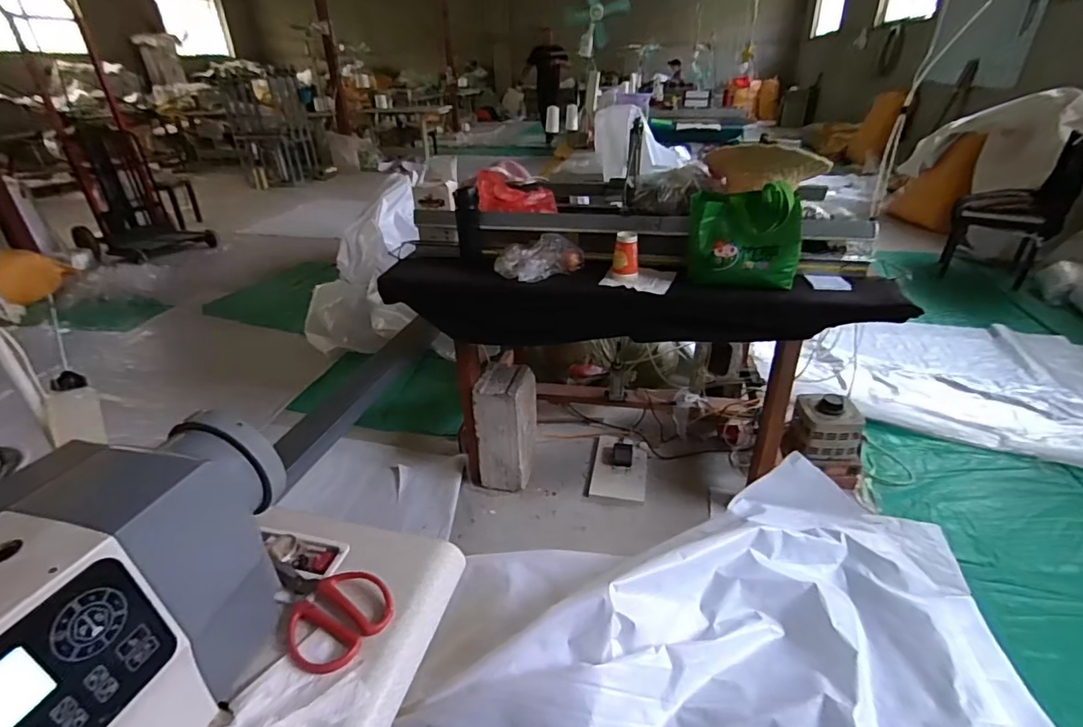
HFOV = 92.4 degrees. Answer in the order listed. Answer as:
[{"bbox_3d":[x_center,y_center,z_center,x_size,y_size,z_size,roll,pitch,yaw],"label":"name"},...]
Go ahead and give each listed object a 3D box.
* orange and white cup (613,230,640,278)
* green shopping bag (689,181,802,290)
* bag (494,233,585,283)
[{"bbox_3d":[0.218,-0.281,1.335,0.066,0.108,0.061,3,30,8],"label":"orange and white cup"},{"bbox_3d":[0.487,-0.299,1.249,0.252,0.235,0.047,11,32,20],"label":"green shopping bag"},{"bbox_3d":[-0.009,-0.280,1.387,0.235,0.102,0.067,1,30,4],"label":"bag"}]

